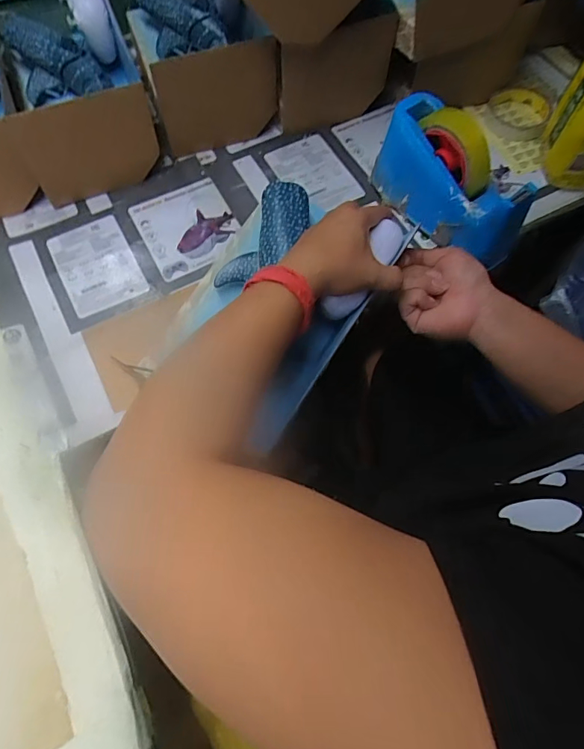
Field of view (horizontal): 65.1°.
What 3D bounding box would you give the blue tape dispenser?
[{"bbox_3d":[0.188,-0.227,0.544,0.073,0.098,0.191,-34,72,-12],"label":"blue tape dispenser"}]

